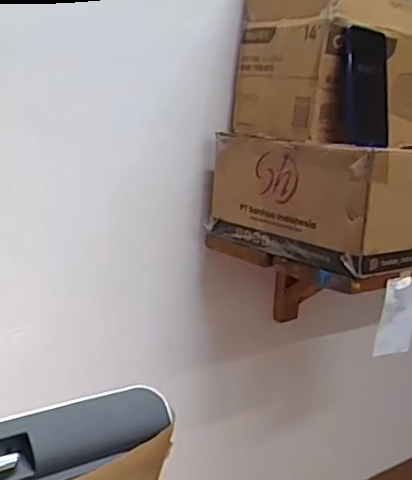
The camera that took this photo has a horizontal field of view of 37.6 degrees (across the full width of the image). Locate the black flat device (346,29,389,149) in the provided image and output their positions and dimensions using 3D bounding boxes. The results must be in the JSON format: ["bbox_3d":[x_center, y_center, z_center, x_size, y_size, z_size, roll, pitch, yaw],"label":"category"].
[{"bbox_3d":[0.214,-0.199,0.791,0.070,0.153,0.013,-6,2,-27],"label":"black flat device"}]

